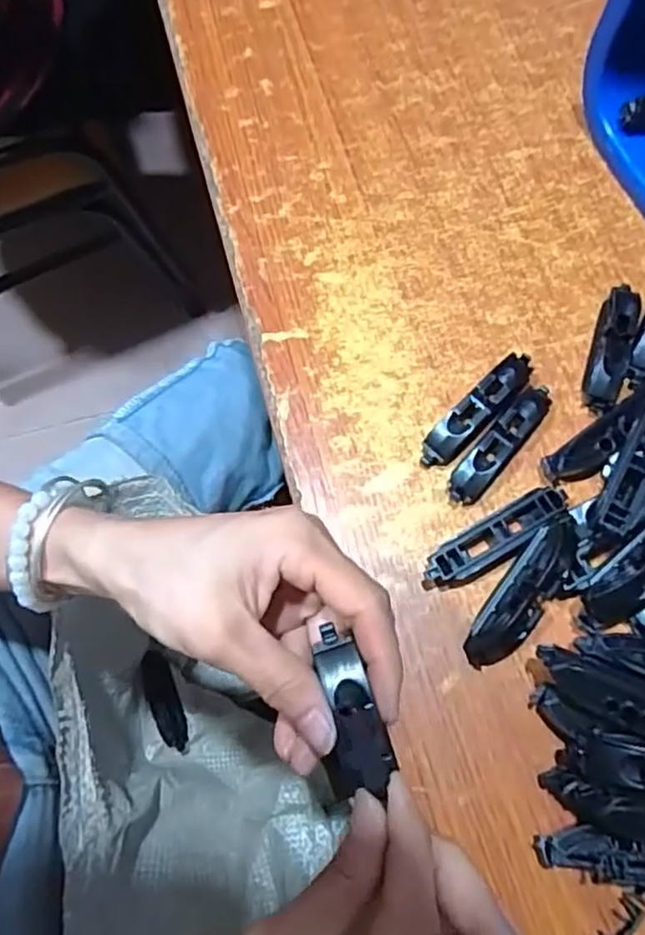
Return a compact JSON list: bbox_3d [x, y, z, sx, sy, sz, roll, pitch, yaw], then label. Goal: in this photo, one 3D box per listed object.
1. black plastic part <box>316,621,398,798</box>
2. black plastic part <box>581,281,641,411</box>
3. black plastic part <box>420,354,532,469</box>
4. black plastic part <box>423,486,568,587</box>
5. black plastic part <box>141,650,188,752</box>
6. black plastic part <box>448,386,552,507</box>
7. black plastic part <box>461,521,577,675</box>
[{"bbox_3d":[0.009,0.082,0.222,0.022,0.016,0.054,-11,63,-3],"label":"black plastic part"},{"bbox_3d":[0.160,-0.068,0.361,0.019,0.017,0.078,18,73,7],"label":"black plastic part"},{"bbox_3d":[0.083,-0.030,0.348,0.077,0.019,0.018,-42,76,-12],"label":"black plastic part"},{"bbox_3d":[0.087,0.035,0.323,0.077,0.024,0.020,-29,74,-8],"label":"black plastic part"},{"bbox_3d":[-0.130,0.192,0.535,0.023,0.013,0.080,-19,72,-5],"label":"black plastic part"},{"bbox_3d":[0.096,-0.014,0.342,0.017,0.019,0.080,39,77,13],"label":"black plastic part"},{"bbox_3d":[0.096,0.061,0.308,0.023,0.012,0.079,34,90,11],"label":"black plastic part"}]

